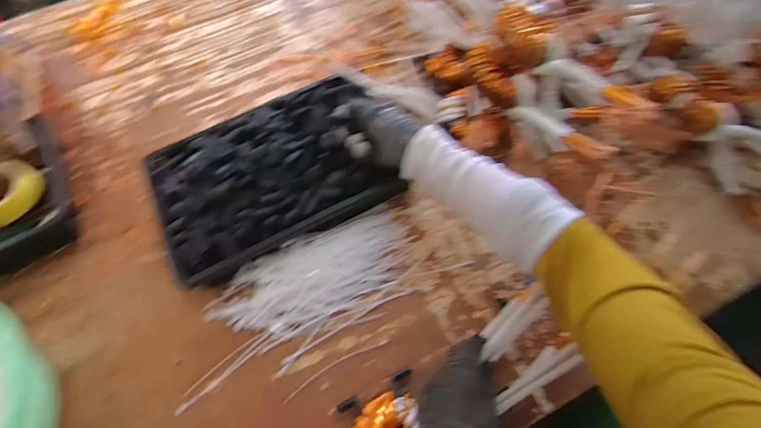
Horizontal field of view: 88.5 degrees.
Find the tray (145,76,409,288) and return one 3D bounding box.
[{"bbox_3d":[-0.156,-0.067,0.581,0.341,0.062,0.228,-27,62,-11],"label":"tray"}]

